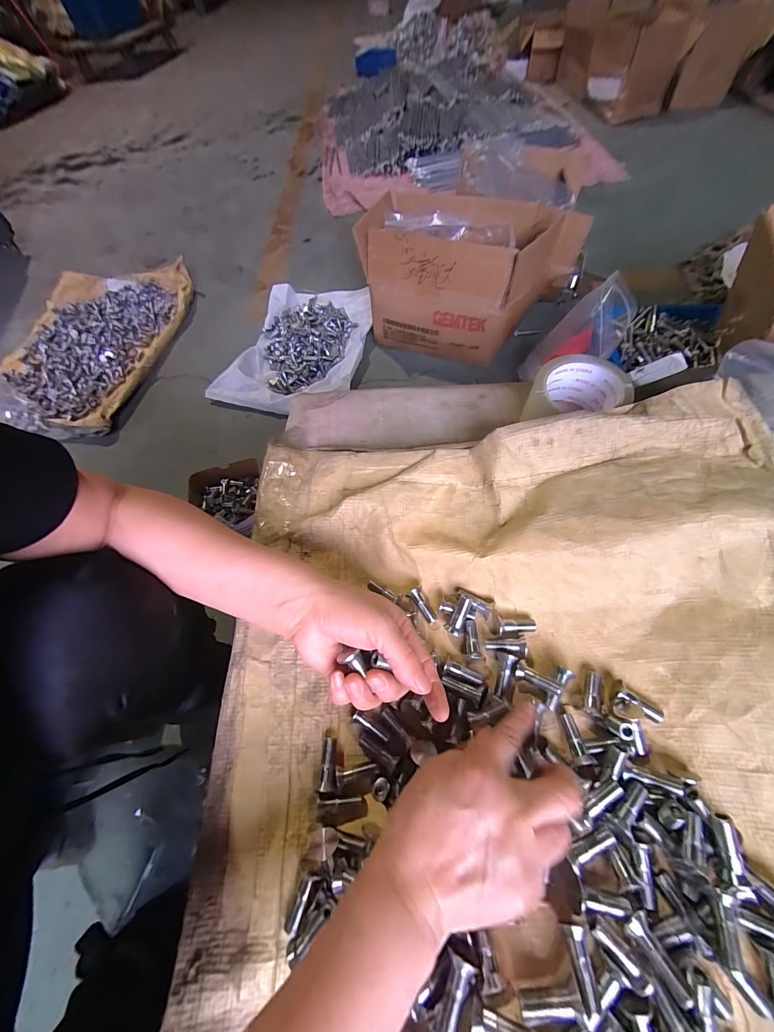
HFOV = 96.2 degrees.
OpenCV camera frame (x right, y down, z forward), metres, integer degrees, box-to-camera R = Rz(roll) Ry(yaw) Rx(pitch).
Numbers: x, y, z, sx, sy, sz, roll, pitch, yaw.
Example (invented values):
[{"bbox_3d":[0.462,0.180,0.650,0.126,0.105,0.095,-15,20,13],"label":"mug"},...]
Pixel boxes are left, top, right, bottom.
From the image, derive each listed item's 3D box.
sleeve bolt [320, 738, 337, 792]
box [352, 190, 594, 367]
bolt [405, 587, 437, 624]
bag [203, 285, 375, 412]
[{"bbox_3d":[-0.047,0.195,0.272,0.012,0.010,0.034,-6,62,3],"label":"sleeve bolt"},{"bbox_3d":[0.198,-0.598,0.890,0.477,0.264,0.305,19,66,15],"label":"box"},{"bbox_3d":[0.034,0.086,0.329,0.010,0.010,0.036,-35,80,-15],"label":"bolt"},{"bbox_3d":[-0.241,-0.498,0.993,0.362,0.042,0.525,8,63,10],"label":"bag"}]

